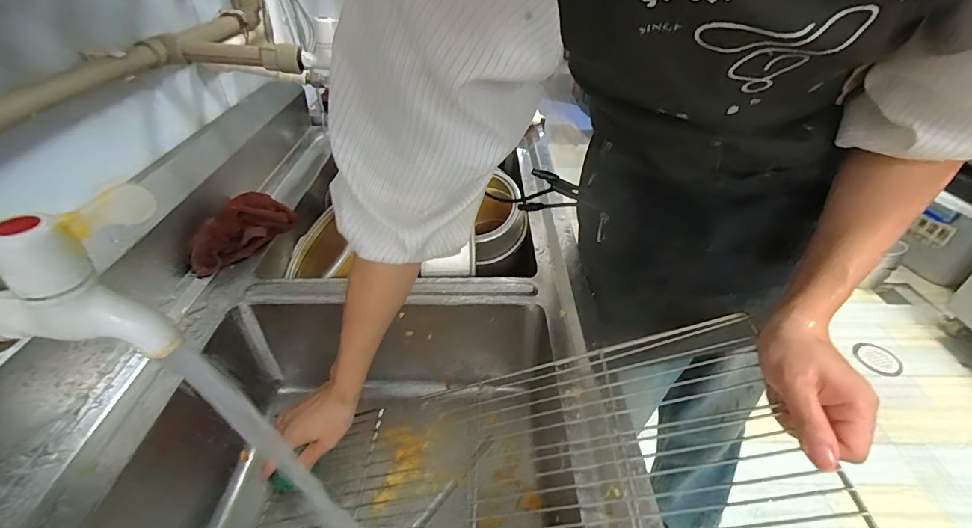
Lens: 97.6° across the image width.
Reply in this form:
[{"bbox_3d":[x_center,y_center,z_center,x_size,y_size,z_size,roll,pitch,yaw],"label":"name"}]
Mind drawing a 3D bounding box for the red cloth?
[{"bbox_3d":[-0.373,-0.057,0.643,0.077,0.057,0.173,15,40,16],"label":"red cloth"}]

